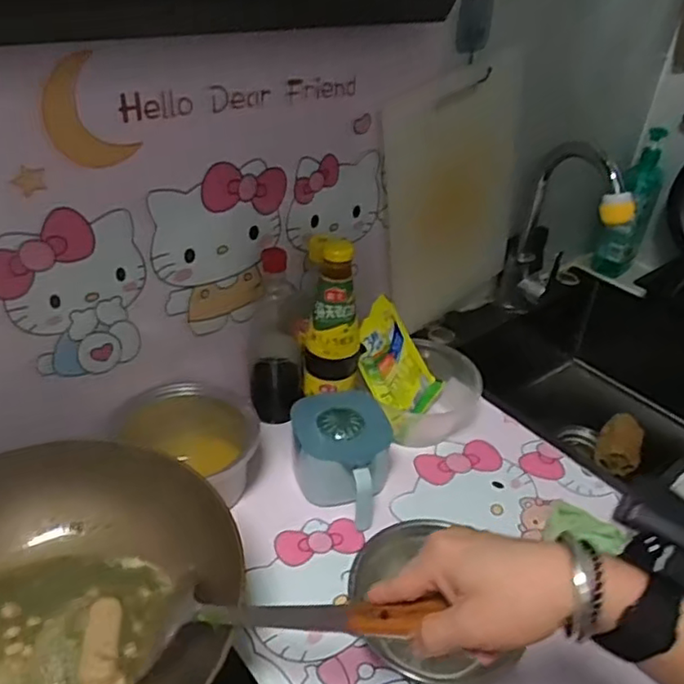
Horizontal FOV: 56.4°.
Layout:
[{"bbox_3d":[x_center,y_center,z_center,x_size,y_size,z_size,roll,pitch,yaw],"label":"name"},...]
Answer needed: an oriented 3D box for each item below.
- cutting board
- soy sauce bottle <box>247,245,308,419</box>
[{"bbox_3d":[0.164,-0.205,0.940,0.243,0.384,0.019,-30,46,-23],"label":"cutting board"},{"bbox_3d":[-0.083,-0.012,0.815,0.065,0.218,0.078,-2,32,-17],"label":"soy sauce bottle"}]

